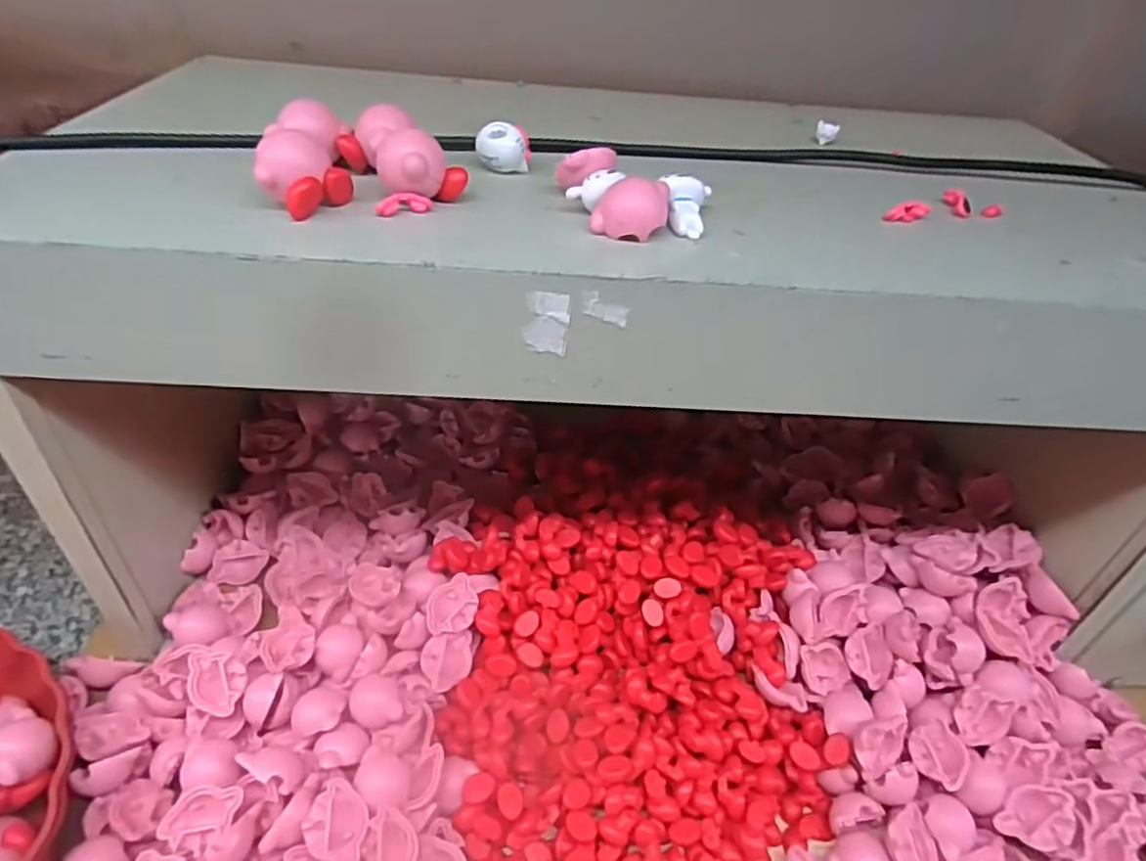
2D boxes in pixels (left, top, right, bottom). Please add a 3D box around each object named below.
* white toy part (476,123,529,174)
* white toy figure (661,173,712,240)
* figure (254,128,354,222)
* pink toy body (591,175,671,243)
[{"bbox_3d":[-0.034,-0.137,0.323,0.024,0.019,0.015,0,42,-5],"label":"white toy part"},{"bbox_3d":[0.048,-0.099,0.289,0.020,0.016,0.031,10,42,6],"label":"white toy figure"},{"bbox_3d":[-0.108,-0.103,0.267,0.028,0.027,0.026,6,42,2],"label":"figure"},{"bbox_3d":[0.025,-0.094,0.280,0.029,0.019,0.027,14,43,10],"label":"pink toy body"}]

